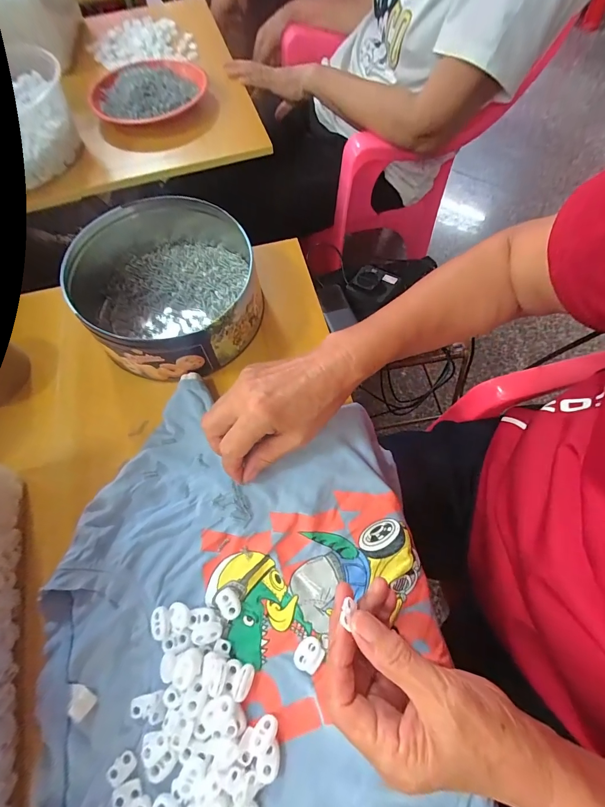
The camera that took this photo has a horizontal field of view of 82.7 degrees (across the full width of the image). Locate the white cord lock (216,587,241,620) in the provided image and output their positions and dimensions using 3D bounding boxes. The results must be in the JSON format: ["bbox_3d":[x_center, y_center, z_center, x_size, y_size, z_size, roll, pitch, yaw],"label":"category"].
[{"bbox_3d":[-0.059,0.159,0.274,0.016,0.005,0.022,-38,69,-14],"label":"white cord lock"}]

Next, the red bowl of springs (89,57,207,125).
[{"bbox_3d":[-0.259,-0.531,0.592,0.184,0.050,0.178,-1,65,2],"label":"red bowl of springs"}]

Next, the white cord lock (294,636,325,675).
[{"bbox_3d":[0.005,0.189,0.259,0.019,0.006,0.022,34,71,16],"label":"white cord lock"}]

